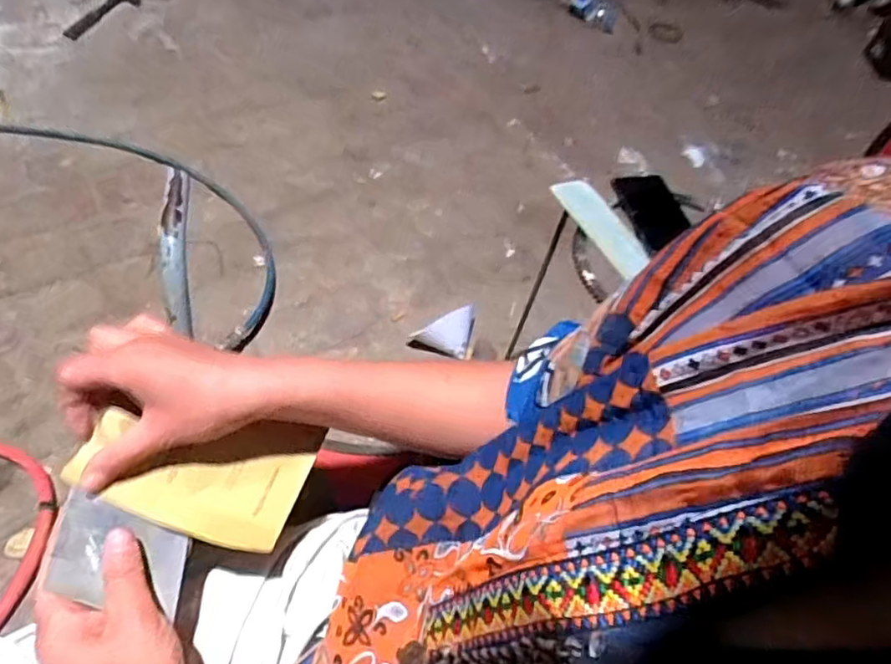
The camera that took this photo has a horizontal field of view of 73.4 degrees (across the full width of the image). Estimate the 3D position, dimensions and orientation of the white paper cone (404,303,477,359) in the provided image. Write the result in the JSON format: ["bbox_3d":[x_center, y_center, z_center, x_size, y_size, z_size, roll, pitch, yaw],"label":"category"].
[{"bbox_3d":[-0.005,-0.005,1.106,0.108,0.064,0.093,14,56,5],"label":"white paper cone"}]

